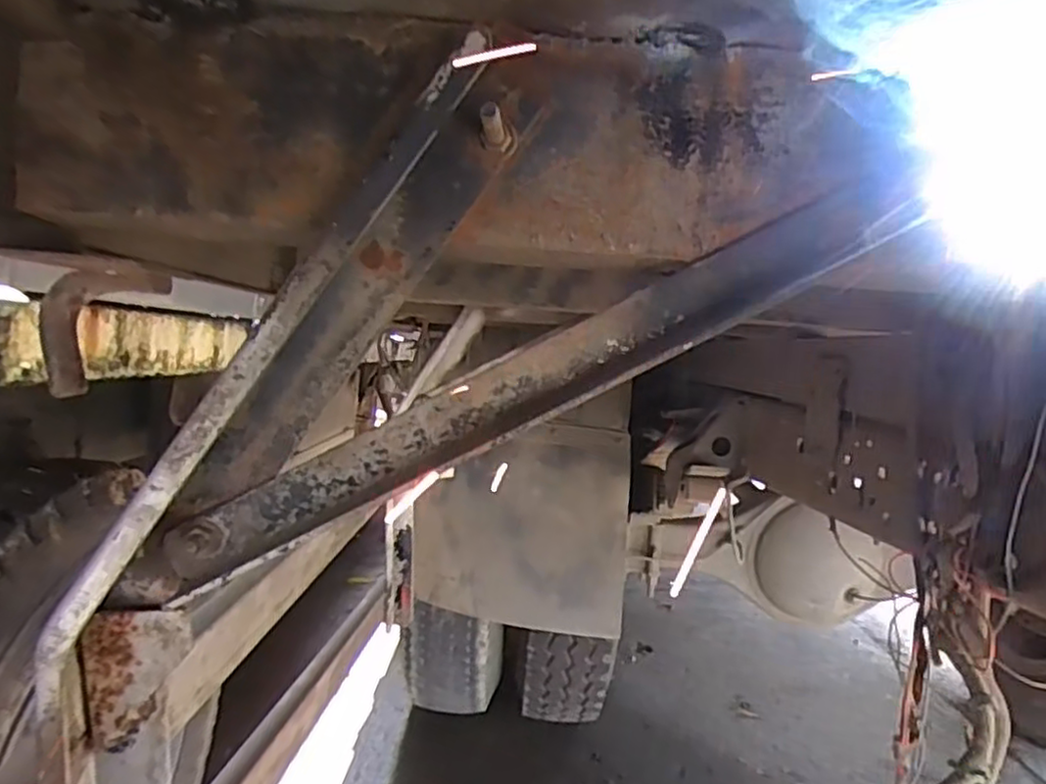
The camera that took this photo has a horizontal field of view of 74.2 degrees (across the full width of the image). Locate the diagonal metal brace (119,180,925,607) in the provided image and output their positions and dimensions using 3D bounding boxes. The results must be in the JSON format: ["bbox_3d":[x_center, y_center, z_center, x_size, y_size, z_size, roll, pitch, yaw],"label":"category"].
[{"bbox_3d":[-0.005,0.004,0.314,0.396,0.035,0.031,-26,7,1],"label":"diagonal metal brace"}]

